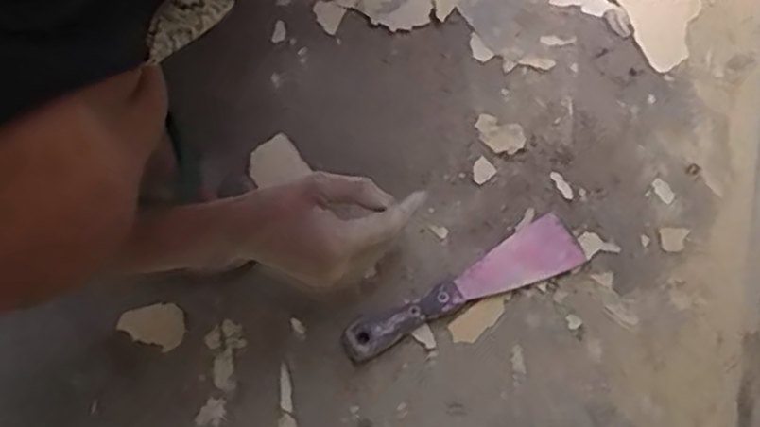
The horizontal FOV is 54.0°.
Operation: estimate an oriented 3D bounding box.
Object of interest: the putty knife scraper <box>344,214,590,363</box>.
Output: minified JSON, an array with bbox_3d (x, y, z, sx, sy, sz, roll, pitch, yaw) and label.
[{"bbox_3d":[0.066,0.063,0.592,0.201,0.016,0.044,-29,75,-6],"label":"putty knife scraper"}]

